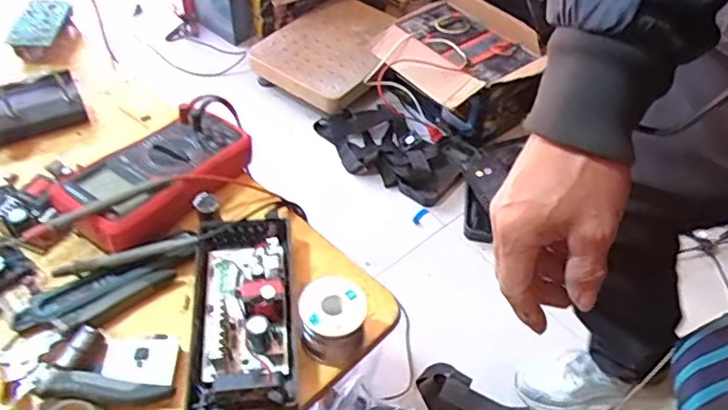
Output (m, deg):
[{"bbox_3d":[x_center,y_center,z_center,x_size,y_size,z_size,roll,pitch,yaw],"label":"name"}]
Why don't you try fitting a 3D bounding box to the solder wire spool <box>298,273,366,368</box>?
[{"bbox_3d":[-0.026,0.096,0.483,0.050,0.054,0.056,5,49,1],"label":"solder wire spool"}]

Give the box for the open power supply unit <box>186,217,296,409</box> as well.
[{"bbox_3d":[-0.102,0.082,0.487,0.086,0.051,0.183,-5,49,-8],"label":"open power supply unit"}]

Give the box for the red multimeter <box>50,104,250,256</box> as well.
[{"bbox_3d":[-0.194,-0.032,0.571,0.098,0.042,0.187,35,55,24],"label":"red multimeter"}]

